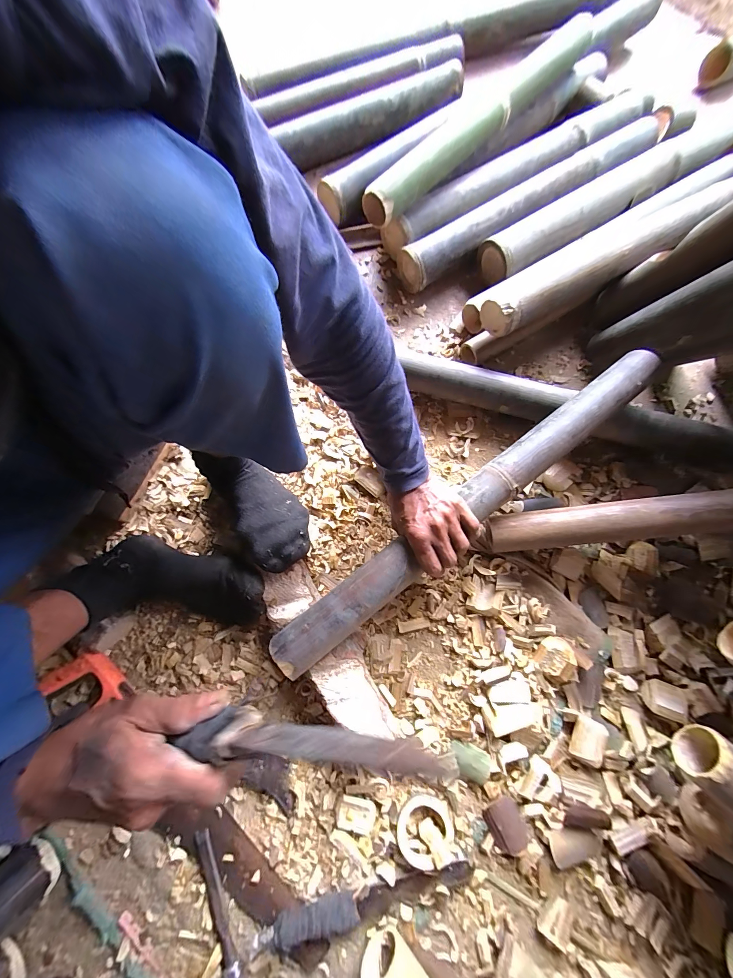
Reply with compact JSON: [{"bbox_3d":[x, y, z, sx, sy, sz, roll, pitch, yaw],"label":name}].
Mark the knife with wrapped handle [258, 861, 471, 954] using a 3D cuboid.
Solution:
[{"bbox_3d":[0.000,0.518,0.396,0.268,0.029,0.034,-12,76,-2],"label":"knife with wrapped handle"}]

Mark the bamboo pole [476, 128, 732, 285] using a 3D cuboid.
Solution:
[{"bbox_3d":[0.481,-0.571,0.633,0.581,0.073,0.079,-31,77,-7],"label":"bamboo pole"}]

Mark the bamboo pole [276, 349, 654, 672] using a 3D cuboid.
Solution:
[{"bbox_3d":[0.148,0.021,0.442,0.646,0.046,0.064,-38,78,-5],"label":"bamboo pole"}]

